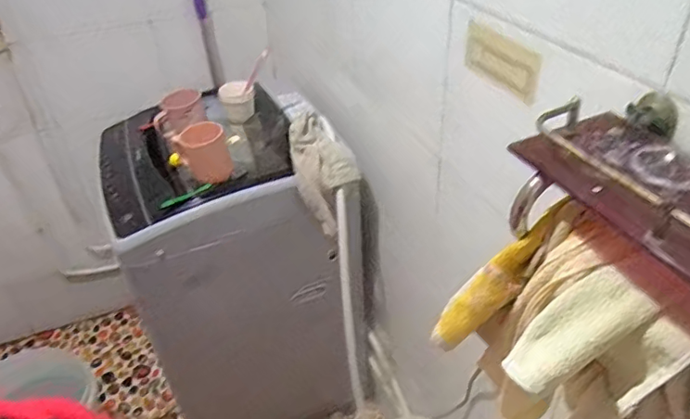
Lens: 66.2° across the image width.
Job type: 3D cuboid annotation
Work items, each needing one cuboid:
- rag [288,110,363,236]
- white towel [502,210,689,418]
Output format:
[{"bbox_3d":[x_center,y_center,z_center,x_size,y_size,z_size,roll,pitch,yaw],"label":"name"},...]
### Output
[{"bbox_3d":[-0.043,-0.080,1.058,0.142,0.226,0.062,-38,7,-13],"label":"rag"},{"bbox_3d":[0.208,0.098,0.437,0.044,0.154,0.132,20,23,-47],"label":"white towel"}]

